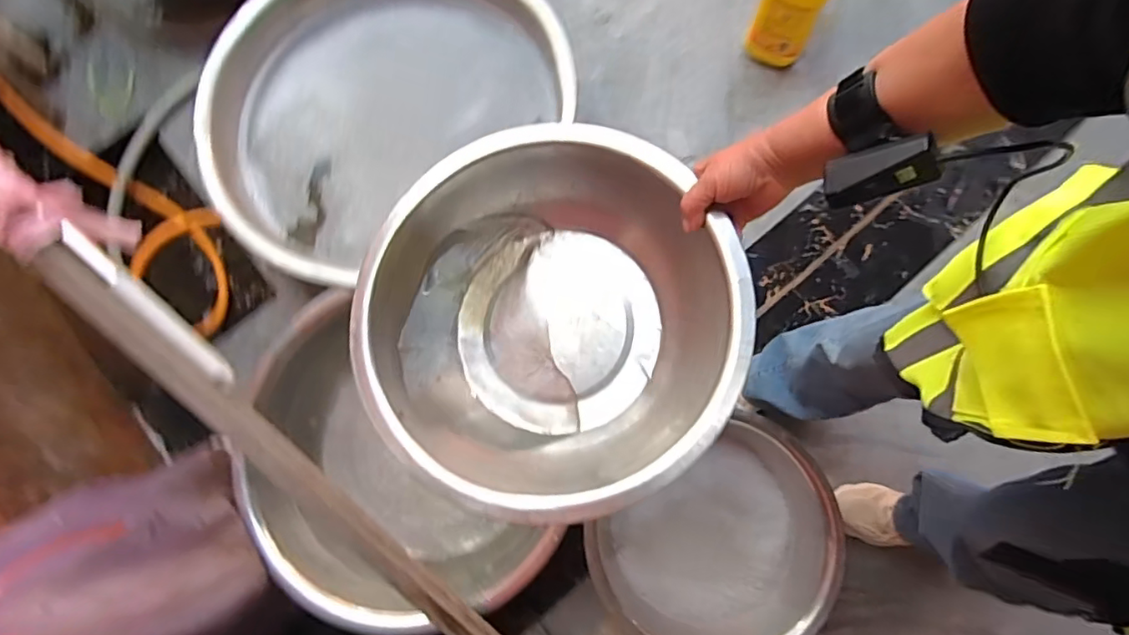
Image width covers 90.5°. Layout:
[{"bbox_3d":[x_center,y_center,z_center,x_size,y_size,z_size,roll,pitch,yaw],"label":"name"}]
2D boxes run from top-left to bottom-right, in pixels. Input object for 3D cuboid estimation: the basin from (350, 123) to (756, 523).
[{"bbox_3d":[-0.015,-0.002,0.538,0.341,0.113,0.344,0,77,2],"label":"basin"}]

